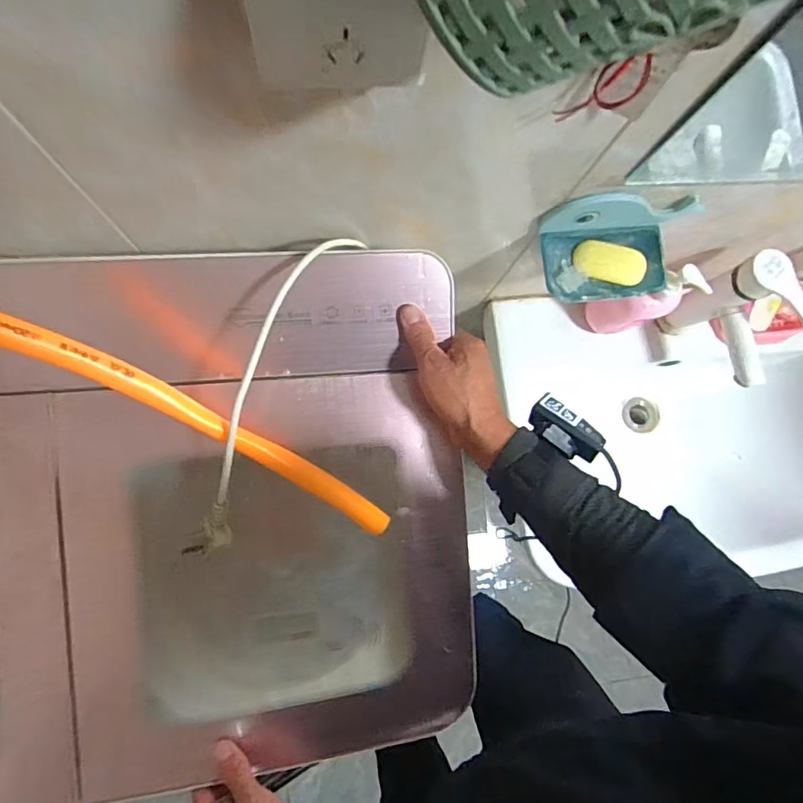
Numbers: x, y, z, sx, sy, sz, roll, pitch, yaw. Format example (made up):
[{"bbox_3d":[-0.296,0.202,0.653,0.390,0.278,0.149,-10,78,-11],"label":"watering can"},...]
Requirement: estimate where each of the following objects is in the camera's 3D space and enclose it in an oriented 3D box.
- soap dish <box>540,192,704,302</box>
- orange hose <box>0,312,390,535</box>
[{"bbox_3d":[0.220,-0.151,0.508,0.149,0.073,0.085,-8,84,-7],"label":"soap dish"},{"bbox_3d":[-0.166,0.014,0.384,0.428,0.076,0.033,35,78,-35],"label":"orange hose"}]

